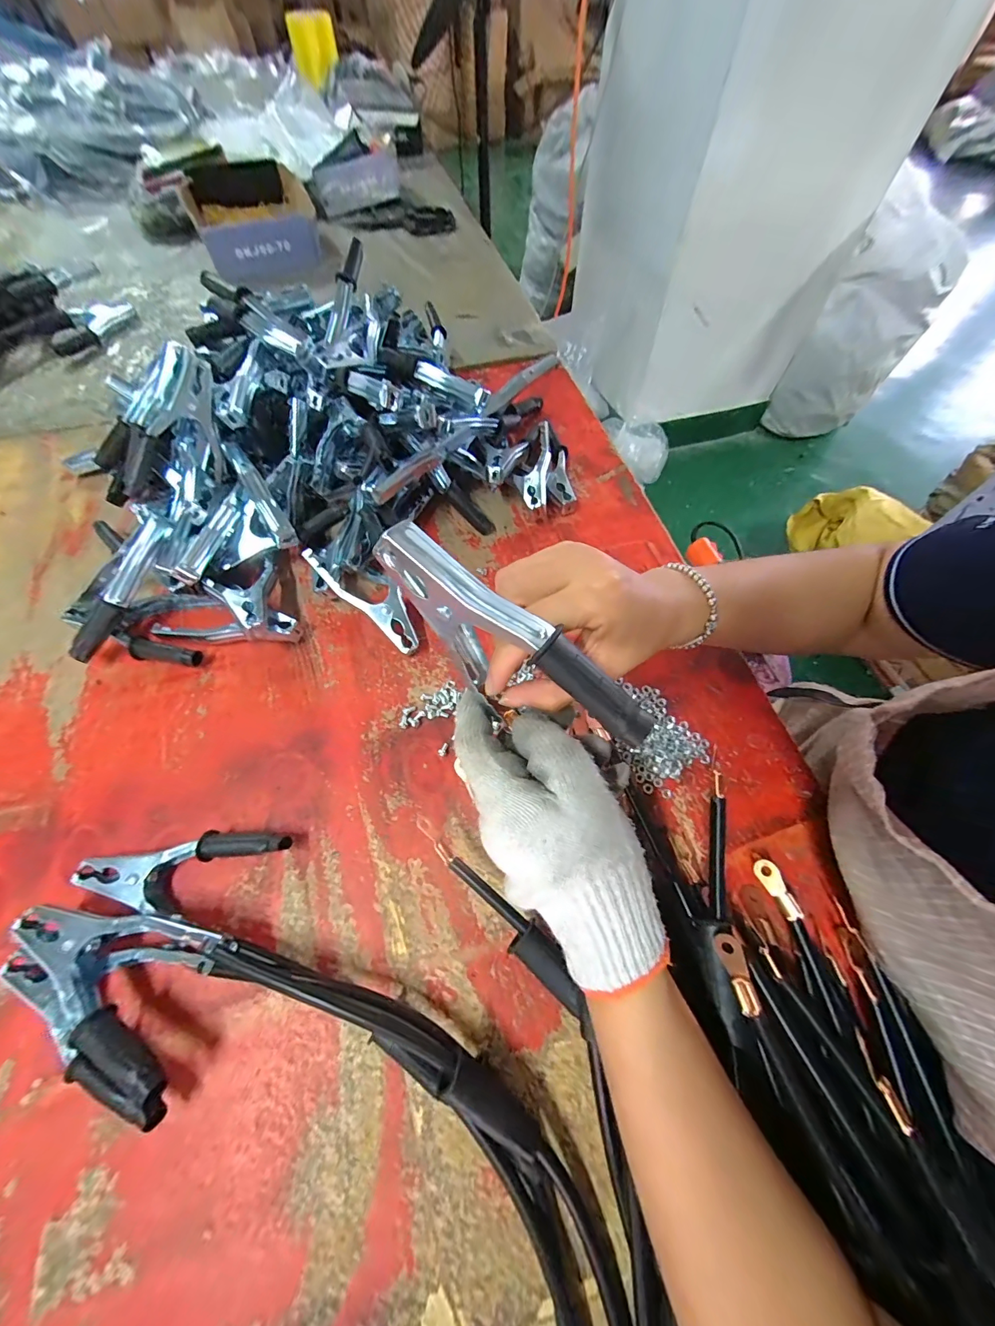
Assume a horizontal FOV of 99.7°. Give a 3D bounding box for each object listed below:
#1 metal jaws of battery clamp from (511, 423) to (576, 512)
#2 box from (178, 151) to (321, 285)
[{"bbox_3d":[0.054,-0.224,0.494,0.070,0.039,0.140,1,63,1],"label":"metal jaws of battery clamp"},{"bbox_3d":[-0.459,-0.844,0.799,0.211,0.077,0.303,-25,65,-12],"label":"box"}]

